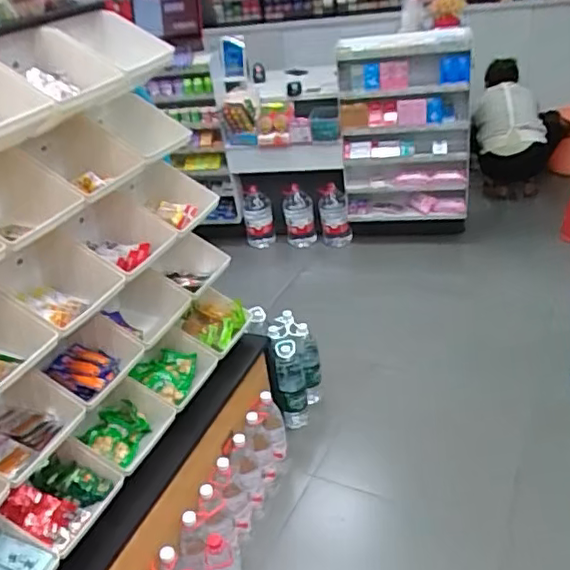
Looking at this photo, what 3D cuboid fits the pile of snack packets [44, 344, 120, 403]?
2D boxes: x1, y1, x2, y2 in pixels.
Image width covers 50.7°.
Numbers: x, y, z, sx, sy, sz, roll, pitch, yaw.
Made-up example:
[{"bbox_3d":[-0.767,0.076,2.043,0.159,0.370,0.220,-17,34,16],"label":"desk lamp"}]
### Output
[{"bbox_3d":[-0.479,0.201,1.424,0.184,0.039,0.136,15,38,33],"label":"pile of snack packets"}]

